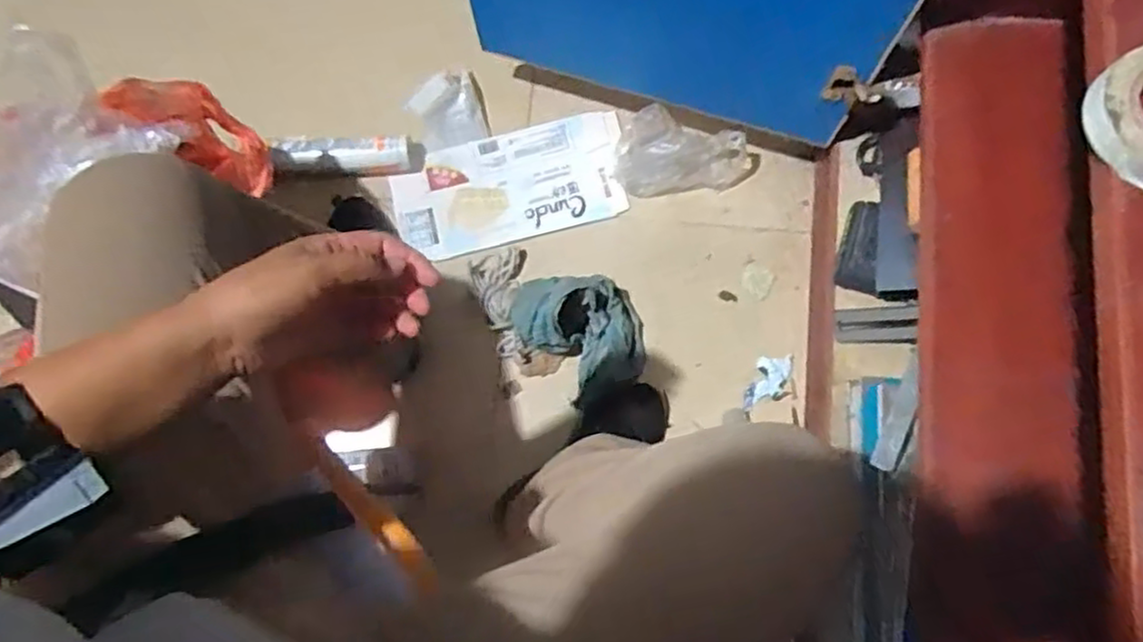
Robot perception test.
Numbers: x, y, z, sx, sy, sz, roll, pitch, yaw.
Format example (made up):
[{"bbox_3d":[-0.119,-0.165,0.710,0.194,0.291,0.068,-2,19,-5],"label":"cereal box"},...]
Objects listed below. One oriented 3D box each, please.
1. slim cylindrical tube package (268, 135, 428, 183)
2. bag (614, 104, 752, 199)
[{"bbox_3d":[-0.312,-0.233,1.004,0.206,0.038,0.066,-6,77,-1],"label":"slim cylindrical tube package"},{"bbox_3d":[0.153,-0.234,0.985,0.187,0.063,0.103,-4,77,0],"label":"bag"}]

